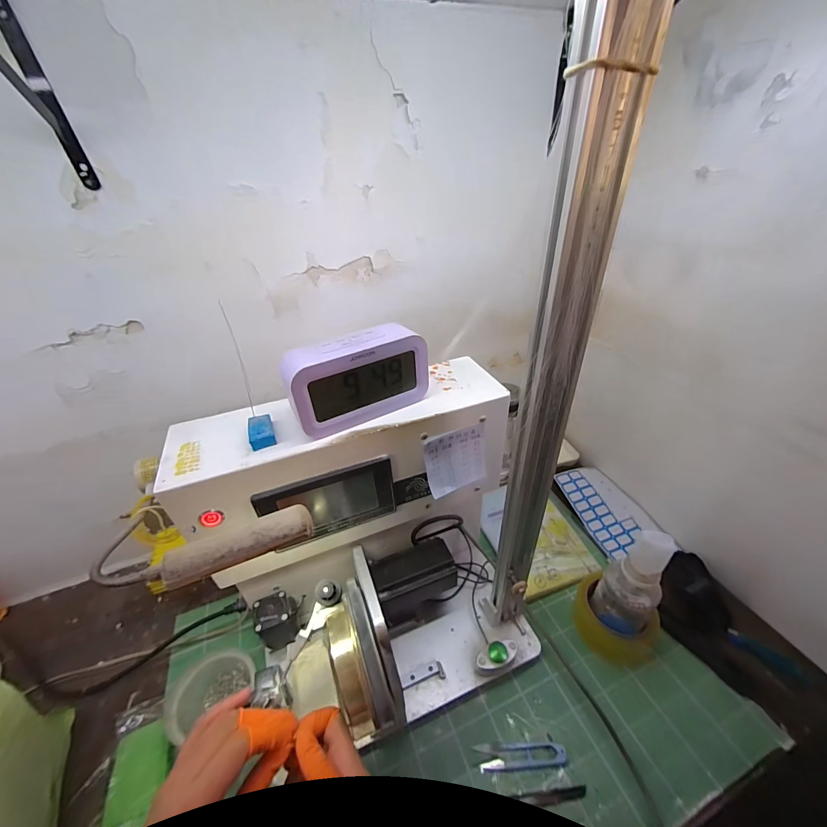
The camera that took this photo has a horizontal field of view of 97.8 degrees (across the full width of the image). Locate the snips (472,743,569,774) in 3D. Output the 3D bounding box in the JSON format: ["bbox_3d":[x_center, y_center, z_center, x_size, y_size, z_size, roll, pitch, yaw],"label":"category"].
[{"bbox_3d":[0.121,0.387,0.409,0.099,0.012,0.023,-3,34,0],"label":"snips"}]

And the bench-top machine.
[{"bbox_3d":[-0.038,0.170,0.413,0.337,0.331,0.230,-16,37,-19],"label":"bench-top machine"}]

